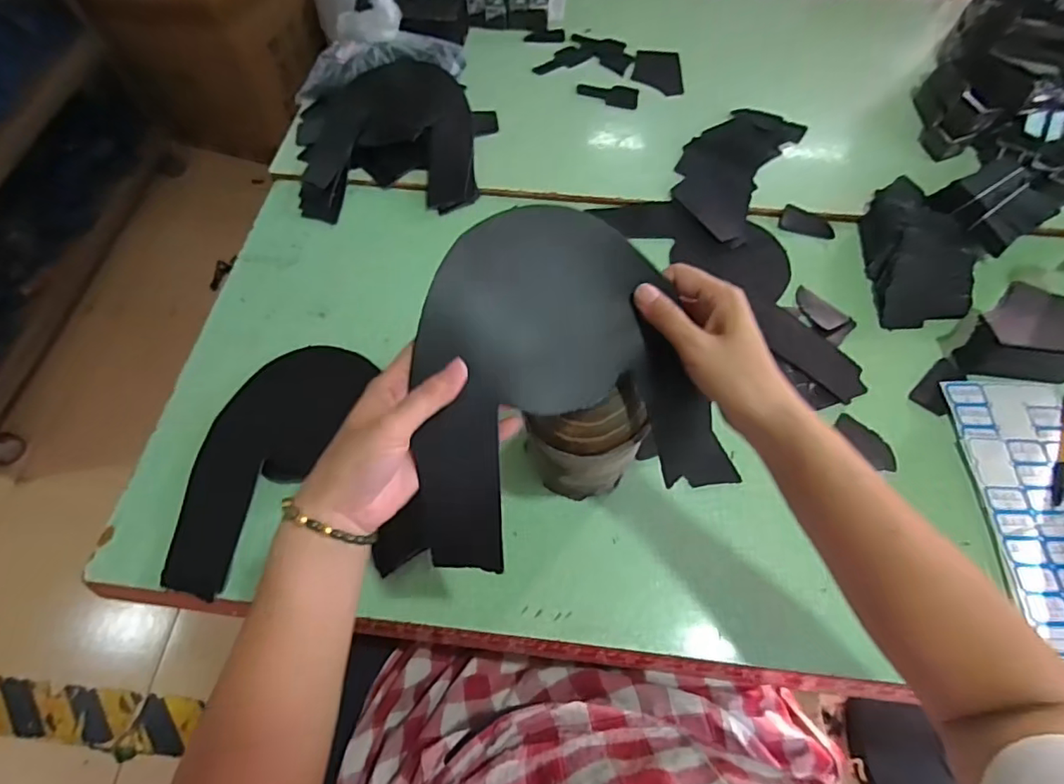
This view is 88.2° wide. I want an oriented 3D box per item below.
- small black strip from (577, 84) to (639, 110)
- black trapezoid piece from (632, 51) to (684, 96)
[{"bbox_3d":[0.111,-0.437,0.808,0.090,0.004,0.045,11,62,6],"label":"small black strip"},{"bbox_3d":[0.190,-0.486,0.833,0.072,0.005,0.104,3,62,2],"label":"black trapezoid piece"}]

